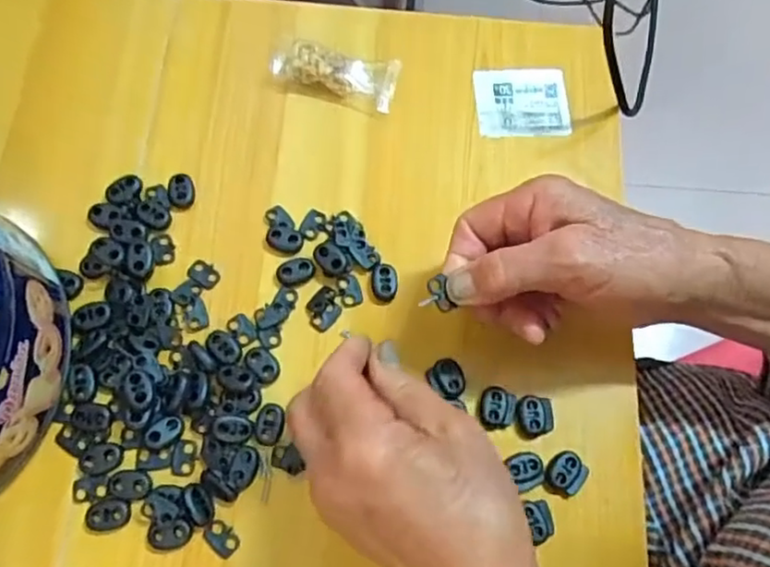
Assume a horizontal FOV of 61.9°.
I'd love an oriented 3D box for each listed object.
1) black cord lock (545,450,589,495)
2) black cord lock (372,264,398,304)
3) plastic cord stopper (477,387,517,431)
[{"bbox_3d":[0.096,0.100,0.340,0.019,0.005,0.020,35,73,9],"label":"black cord lock"},{"bbox_3d":[0.000,0.000,0.369,0.014,0.004,0.021,6,71,-1],"label":"black cord lock"},{"bbox_3d":[0.061,0.068,0.349,0.021,0.006,0.022,1,71,-3],"label":"plastic cord stopper"}]

